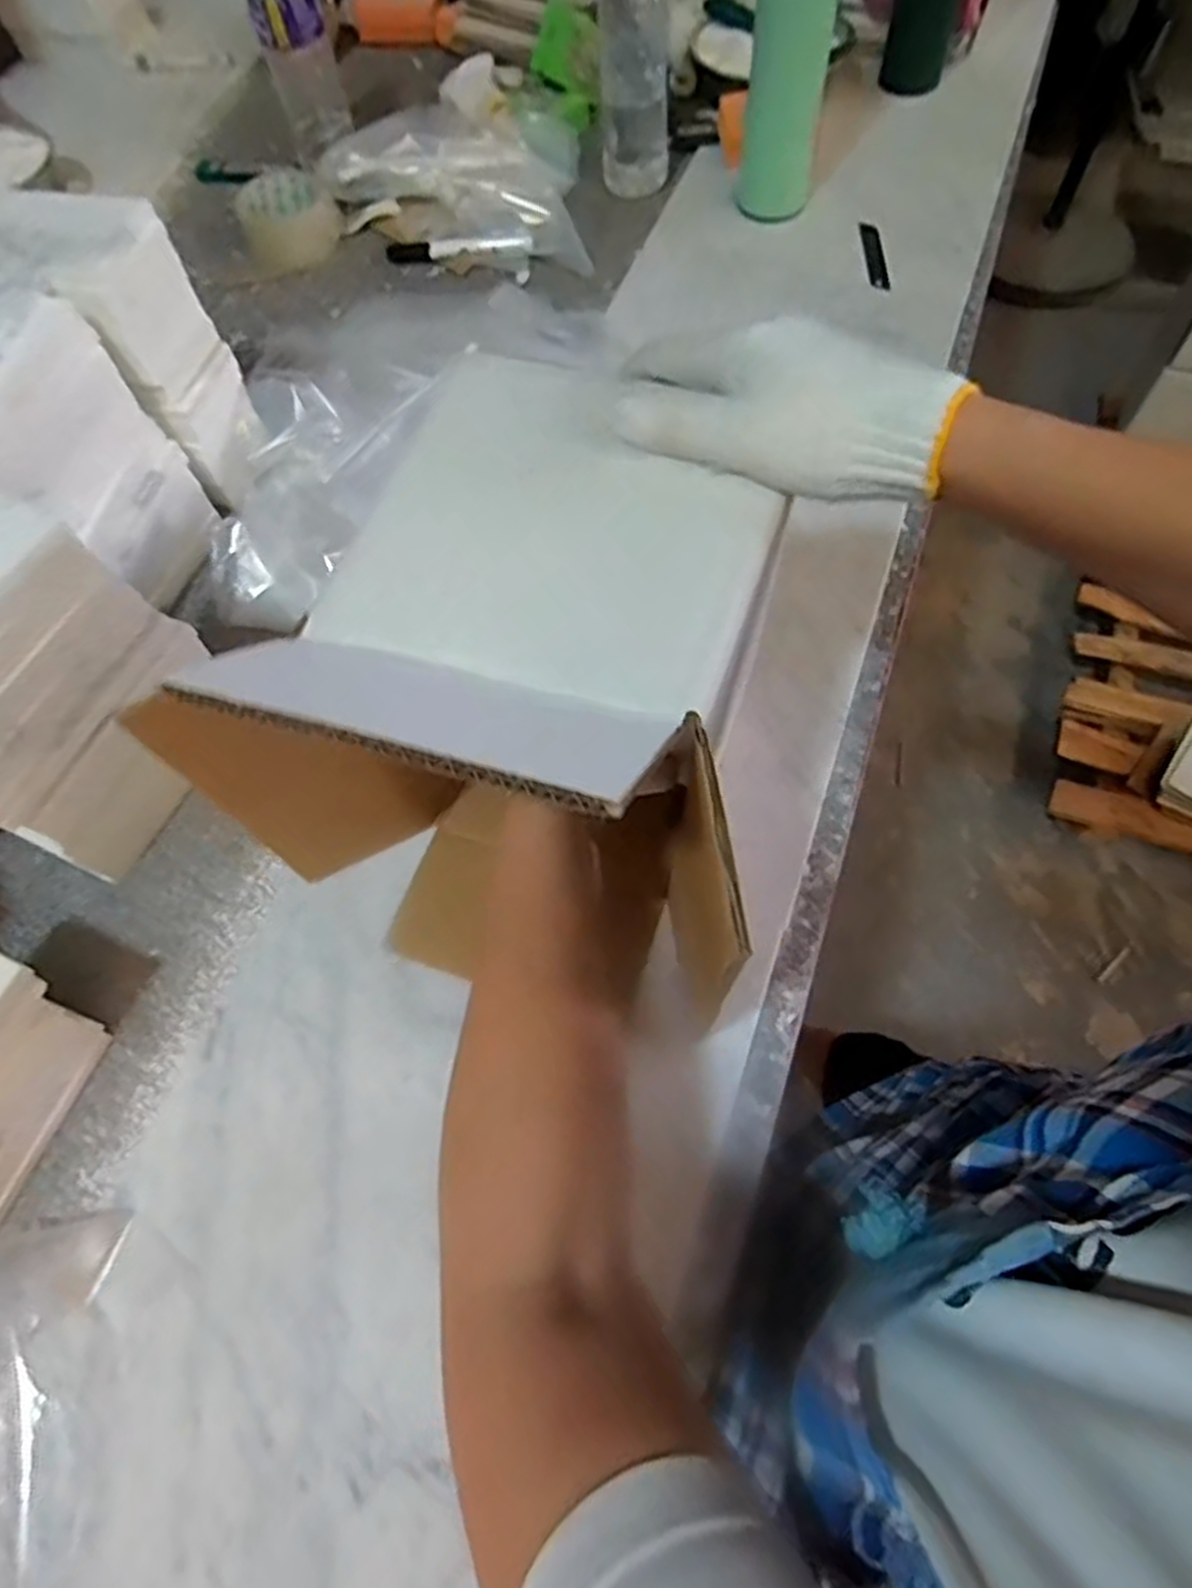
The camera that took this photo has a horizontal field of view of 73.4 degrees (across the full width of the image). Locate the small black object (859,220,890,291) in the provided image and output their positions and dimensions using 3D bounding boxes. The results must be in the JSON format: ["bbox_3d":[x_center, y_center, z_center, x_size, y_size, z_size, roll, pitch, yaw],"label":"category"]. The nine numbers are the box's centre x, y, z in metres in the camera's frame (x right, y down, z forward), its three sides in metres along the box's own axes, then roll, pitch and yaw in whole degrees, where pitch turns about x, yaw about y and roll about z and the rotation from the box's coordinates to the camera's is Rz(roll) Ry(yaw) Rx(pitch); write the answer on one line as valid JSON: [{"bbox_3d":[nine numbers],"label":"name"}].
[{"bbox_3d":[0.259,-0.503,0.745,0.017,0.004,0.106,-4,61,13],"label":"small black object"}]

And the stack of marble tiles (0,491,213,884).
[{"bbox_3d":[-0.325,-0.055,0.469,0.080,0.200,0.158,24,69,14],"label":"stack of marble tiles"}]

